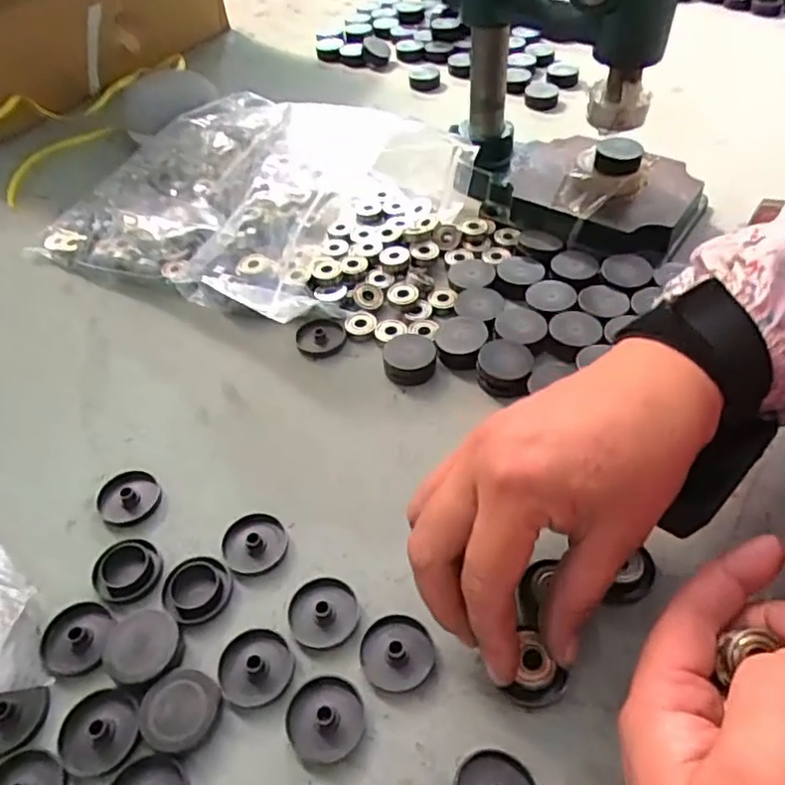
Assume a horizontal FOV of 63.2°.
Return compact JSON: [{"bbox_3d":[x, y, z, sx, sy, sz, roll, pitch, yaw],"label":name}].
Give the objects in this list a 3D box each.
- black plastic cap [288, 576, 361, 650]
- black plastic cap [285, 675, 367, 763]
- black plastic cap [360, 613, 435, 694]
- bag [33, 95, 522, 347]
[{"bbox_3d":[-0.032,0.103,0.299,0.032,0.006,0.033,-1,48,1],"label":"black plastic cap"},{"bbox_3d":[-0.028,0.136,0.268,0.033,0.006,0.032,-1,48,1],"label":"black plastic cap"},{"bbox_3d":[0.002,0.116,0.285,0.032,0.005,0.031,6,49,8],"label":"black plastic cap"},{"bbox_3d":[-0.089,-0.150,0.483,0.327,0.077,0.216,22,53,20],"label":"bag"}]

